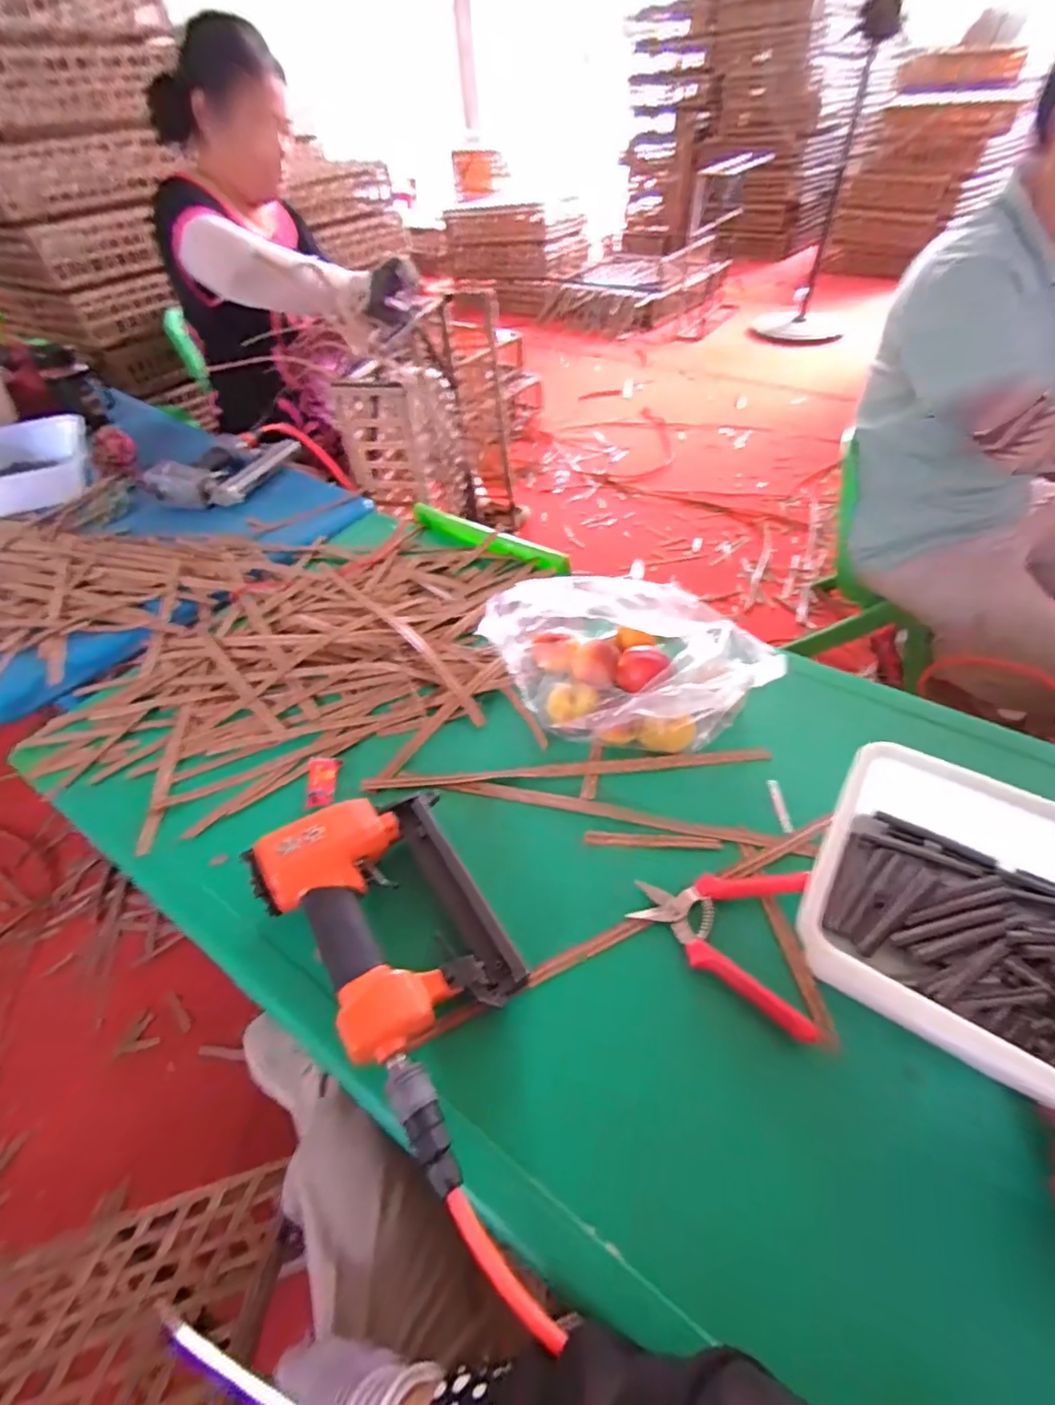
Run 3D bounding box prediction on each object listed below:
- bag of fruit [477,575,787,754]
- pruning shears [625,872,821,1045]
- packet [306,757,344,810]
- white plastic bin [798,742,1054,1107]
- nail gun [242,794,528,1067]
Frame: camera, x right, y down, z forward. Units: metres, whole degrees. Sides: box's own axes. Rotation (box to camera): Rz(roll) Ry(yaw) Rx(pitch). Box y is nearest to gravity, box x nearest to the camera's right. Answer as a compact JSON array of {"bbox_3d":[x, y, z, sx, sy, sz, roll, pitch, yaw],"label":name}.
[{"bbox_3d":[0.098,-0.056,0.570,0.264,0.117,0.167,2,50,7],"label":"bag of fruit"},{"bbox_3d":[0.148,0.180,0.432,0.127,0.017,0.110,6,52,11],"label":"pruning shears"},{"bbox_3d":[-0.200,0.076,0.550,0.027,0.013,0.054,-5,51,2],"label":"packet"},{"bbox_3d":[0.345,0.161,0.401,0.265,0.079,0.218,24,58,23],"label":"white plastic bin"},{"bbox_3d":[-0.115,0.168,0.438,0.159,0.060,0.193,-24,52,-15],"label":"nail gun"}]

